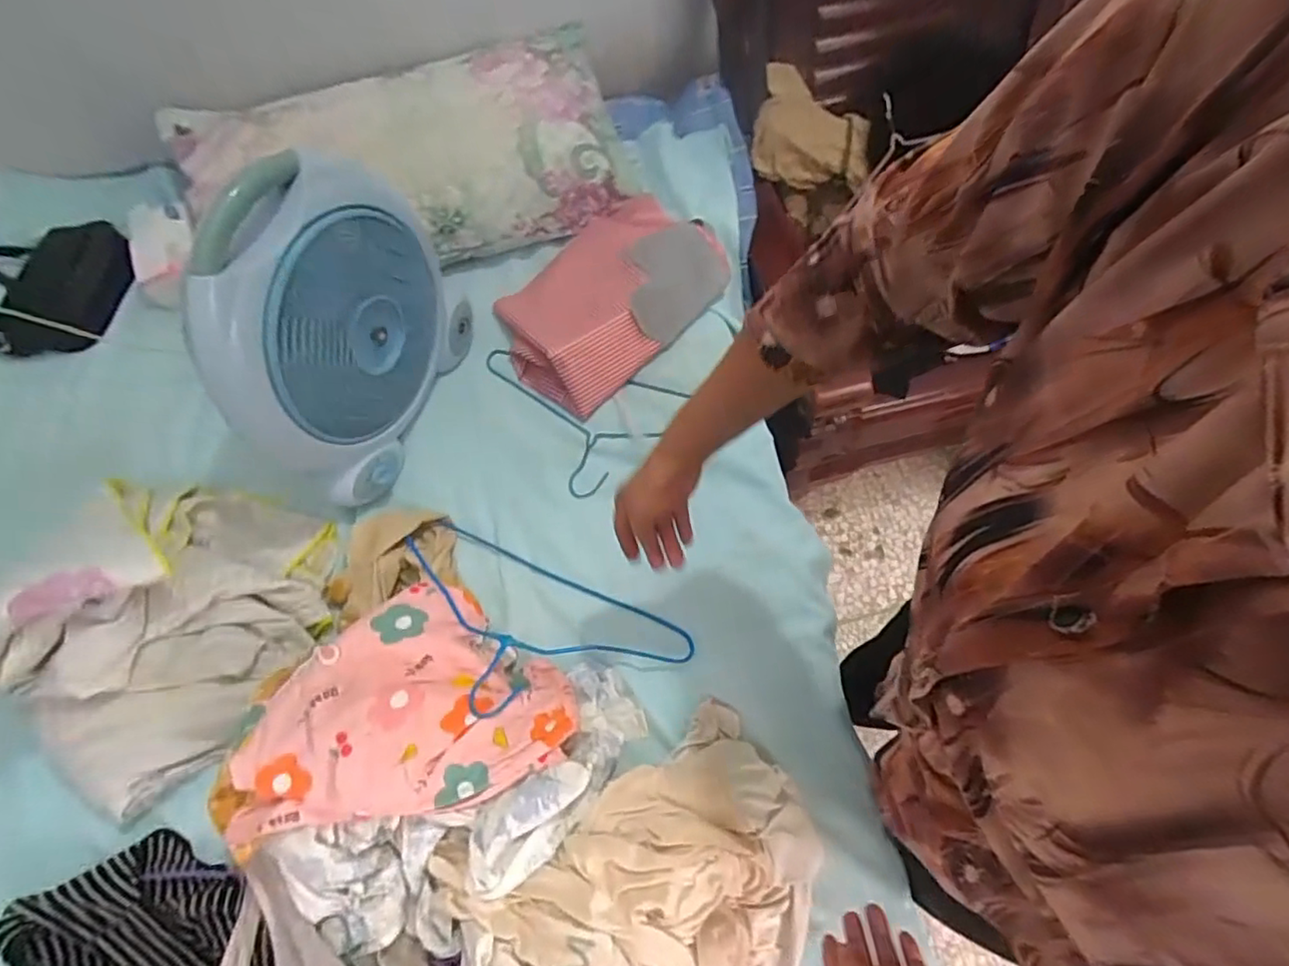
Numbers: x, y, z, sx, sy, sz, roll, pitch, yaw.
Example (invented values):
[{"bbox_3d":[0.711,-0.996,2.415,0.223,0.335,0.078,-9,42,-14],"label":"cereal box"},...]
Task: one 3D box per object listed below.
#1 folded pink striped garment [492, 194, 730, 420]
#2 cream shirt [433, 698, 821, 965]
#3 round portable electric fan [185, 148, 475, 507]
[{"bbox_3d":[-0.056,-0.289,0.920,0.346,0.080,0.237,-42,71,-14],"label":"folded pink striped garment"},{"bbox_3d":[0.019,0.424,0.603,0.344,0.086,0.328,-31,69,-10],"label":"cream shirt"},{"bbox_3d":[-0.354,-0.186,0.719,0.098,0.323,0.338,19,69,10],"label":"round portable electric fan"}]

